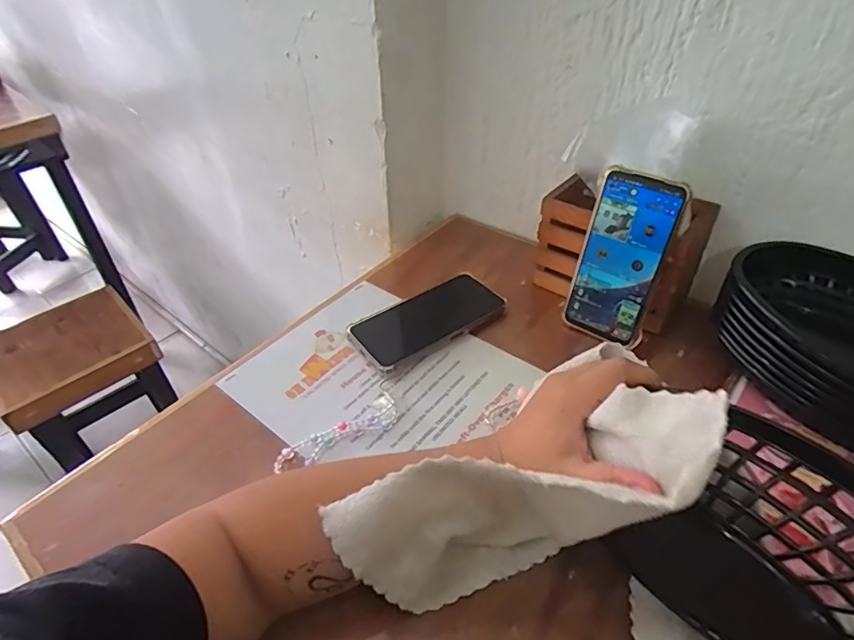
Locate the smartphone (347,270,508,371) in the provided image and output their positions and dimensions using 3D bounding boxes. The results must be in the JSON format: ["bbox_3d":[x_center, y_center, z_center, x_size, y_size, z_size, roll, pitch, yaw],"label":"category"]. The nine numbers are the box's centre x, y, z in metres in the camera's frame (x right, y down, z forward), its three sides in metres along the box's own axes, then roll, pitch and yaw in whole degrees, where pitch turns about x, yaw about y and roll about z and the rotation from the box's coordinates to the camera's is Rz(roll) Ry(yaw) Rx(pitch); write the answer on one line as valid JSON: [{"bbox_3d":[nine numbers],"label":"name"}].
[{"bbox_3d":[0.001,-0.002,0.535,0.159,0.018,0.080,-29,47,-25],"label":"smartphone"}]

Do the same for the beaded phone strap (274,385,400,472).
[{"bbox_3d":[-0.076,0.099,0.436,0.112,0.009,0.039,-29,47,-25],"label":"beaded phone strap"}]

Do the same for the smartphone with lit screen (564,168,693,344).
[{"bbox_3d":[0.183,-0.055,0.475,0.078,0.159,0.008,26,33,31],"label":"smartphone with lit screen"}]

